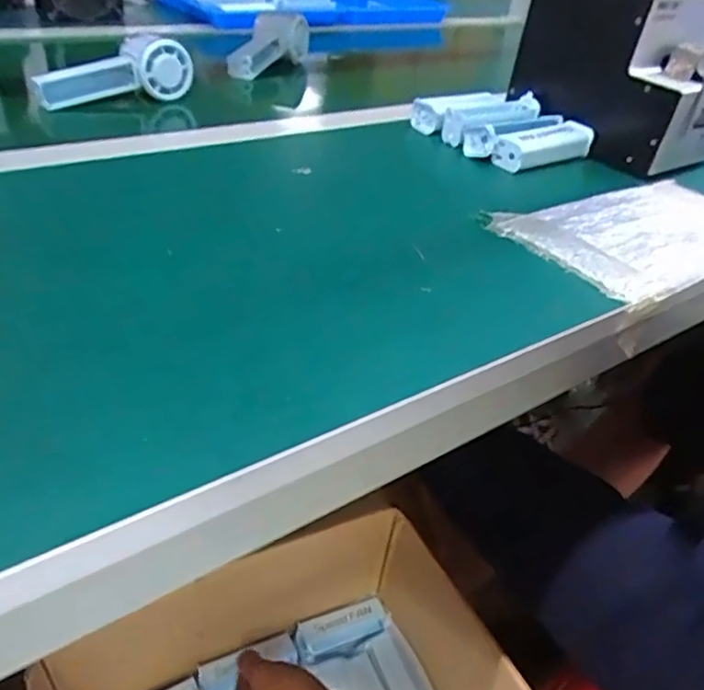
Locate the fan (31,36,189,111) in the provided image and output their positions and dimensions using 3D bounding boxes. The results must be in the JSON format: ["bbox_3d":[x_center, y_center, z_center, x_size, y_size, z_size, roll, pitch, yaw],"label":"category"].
[{"bbox_3d":[-0.242,-0.280,0.599,0.158,0.051,0.052,-15,43,-25],"label":"fan"}]

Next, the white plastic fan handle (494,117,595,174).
[{"bbox_3d":[0.182,-0.187,0.551,0.104,0.028,0.035,-20,45,-30],"label":"white plastic fan handle"}]

